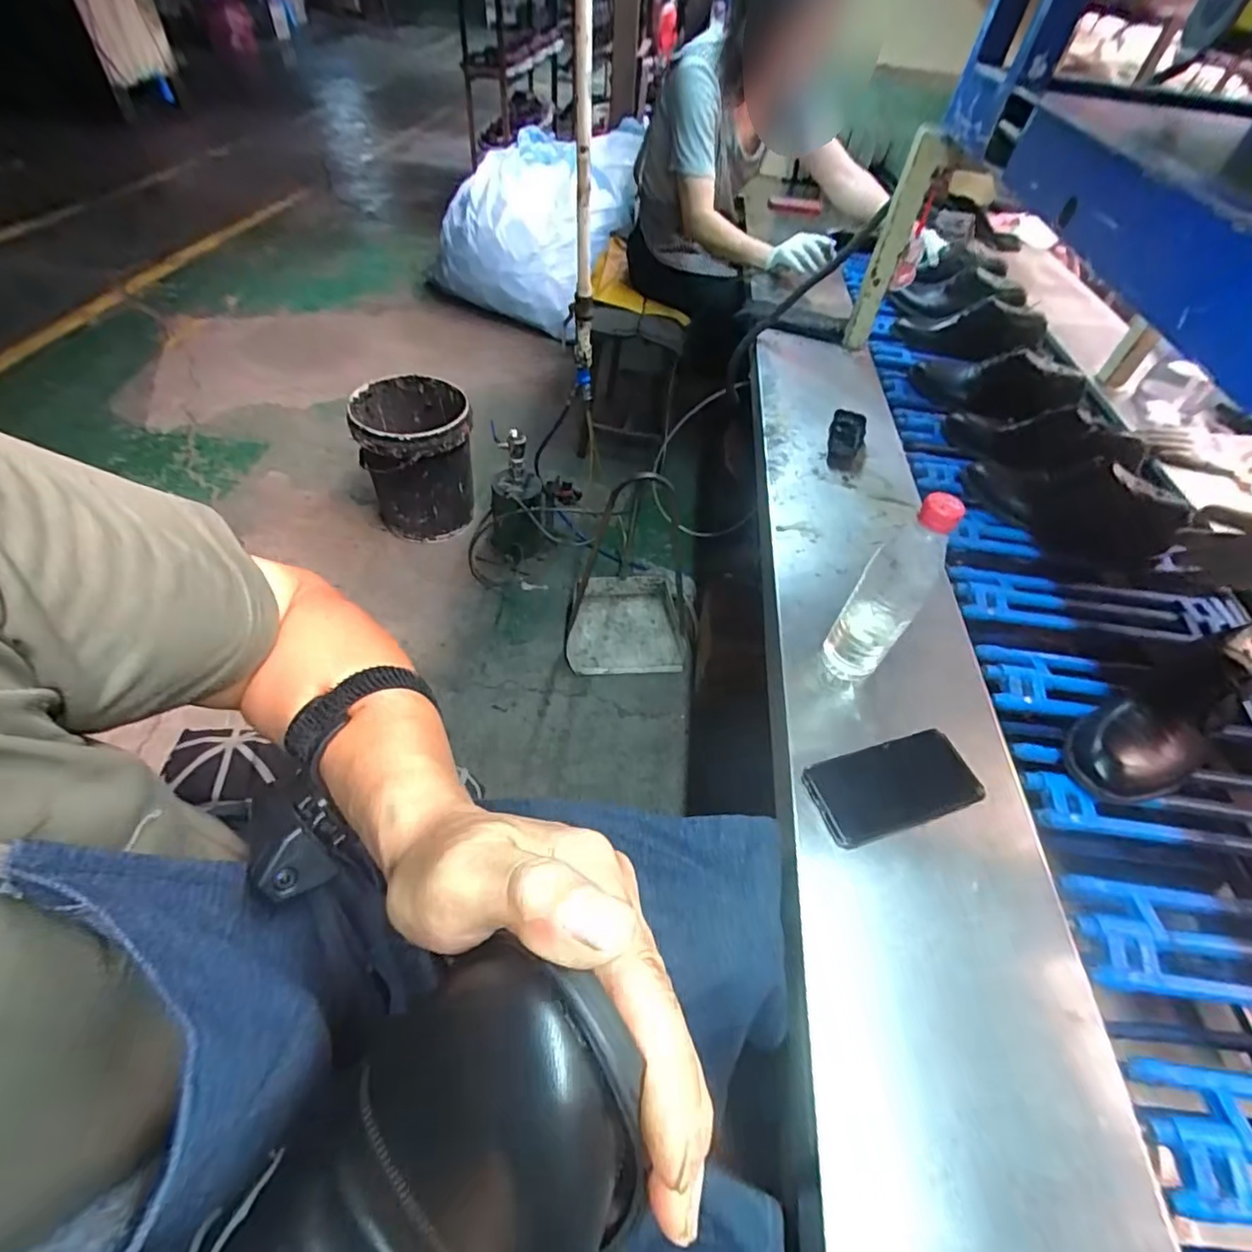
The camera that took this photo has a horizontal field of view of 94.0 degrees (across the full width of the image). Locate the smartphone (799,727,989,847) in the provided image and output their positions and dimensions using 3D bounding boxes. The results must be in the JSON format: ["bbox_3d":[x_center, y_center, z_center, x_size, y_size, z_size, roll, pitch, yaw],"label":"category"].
[{"bbox_3d":[0.257,0.153,0.563,0.167,0.012,0.080,-13,52,-15],"label":"smartphone"}]

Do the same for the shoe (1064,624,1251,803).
[{"bbox_3d":[0.615,0.093,0.645,0.278,0.118,0.095,-24,56,-23],"label":"shoe"}]

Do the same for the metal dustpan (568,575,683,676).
[{"bbox_3d":[0.001,-0.001,1.662,0.325,0.060,0.336,1,50,-4],"label":"metal dustpan"}]

